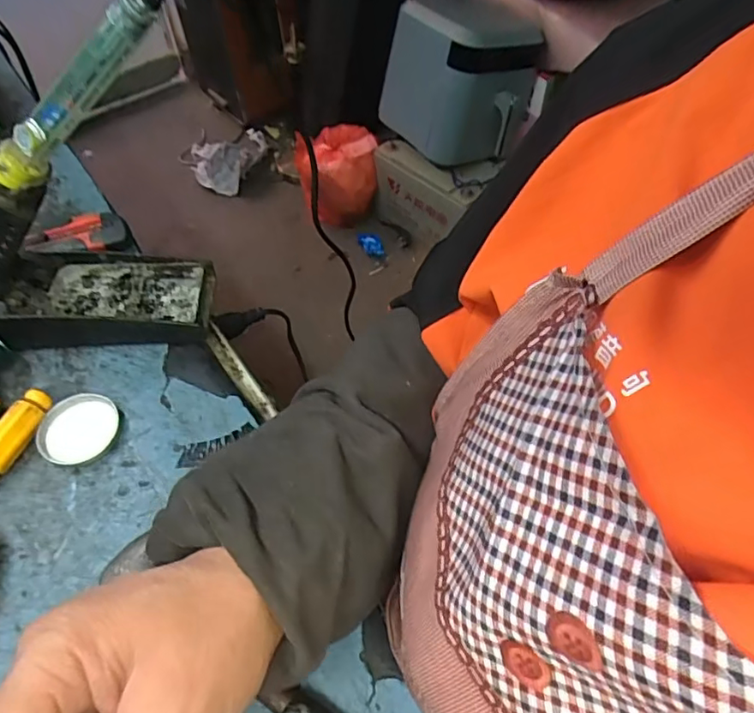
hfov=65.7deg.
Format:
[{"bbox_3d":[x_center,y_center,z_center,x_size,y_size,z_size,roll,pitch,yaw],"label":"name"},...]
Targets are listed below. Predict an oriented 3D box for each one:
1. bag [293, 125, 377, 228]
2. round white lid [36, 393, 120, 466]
[{"bbox_3d":[-0.111,-0.513,1.644,0.211,0.216,0.228,-14,55,-9],"label":"bag"},{"bbox_3d":[-0.199,0.049,0.392,0.048,0.011,0.051,0,54,0],"label":"round white lid"}]

